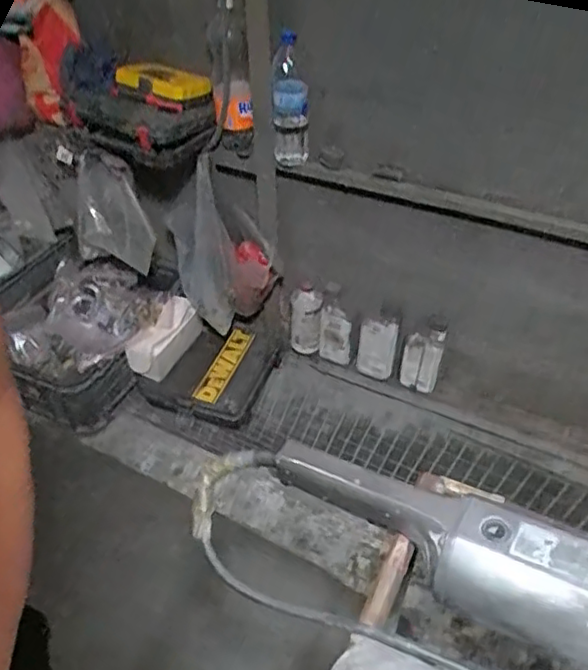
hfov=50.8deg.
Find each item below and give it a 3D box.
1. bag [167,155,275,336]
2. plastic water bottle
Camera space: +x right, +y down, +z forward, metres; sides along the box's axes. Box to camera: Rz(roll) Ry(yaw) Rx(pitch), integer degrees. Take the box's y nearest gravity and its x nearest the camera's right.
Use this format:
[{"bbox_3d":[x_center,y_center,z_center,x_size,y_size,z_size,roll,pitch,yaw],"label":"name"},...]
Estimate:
[{"bbox_3d":[-0.178,-0.200,1.519,0.288,0.421,0.120,19,26,5],"label":"bag"},{"bbox_3d":[-0.008,-0.458,1.246,0.074,0.253,0.076,-3,43,-2],"label":"plastic water bottle"}]

